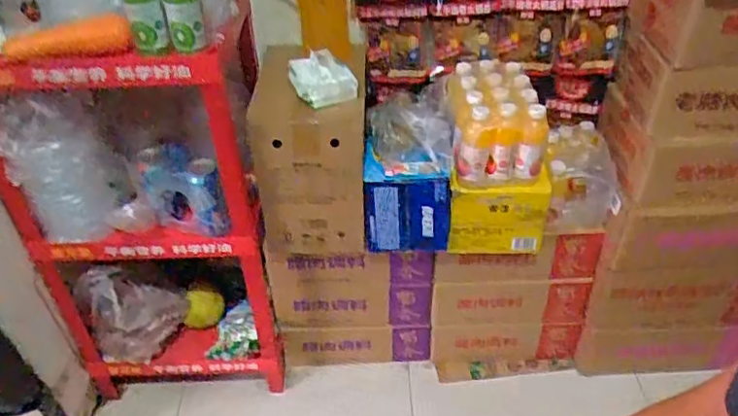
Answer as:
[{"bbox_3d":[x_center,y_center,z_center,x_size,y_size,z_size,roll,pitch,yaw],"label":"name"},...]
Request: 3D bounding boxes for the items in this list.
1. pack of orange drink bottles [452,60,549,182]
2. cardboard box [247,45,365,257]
[{"bbox_3d":[0.248,-0.178,1.242,0.180,0.153,0.192,-2,40,0],"label":"pack of orange drink bottles"},{"bbox_3d":[-0.114,-0.128,1.311,0.215,0.430,0.245,-1,40,1],"label":"cardboard box"}]

